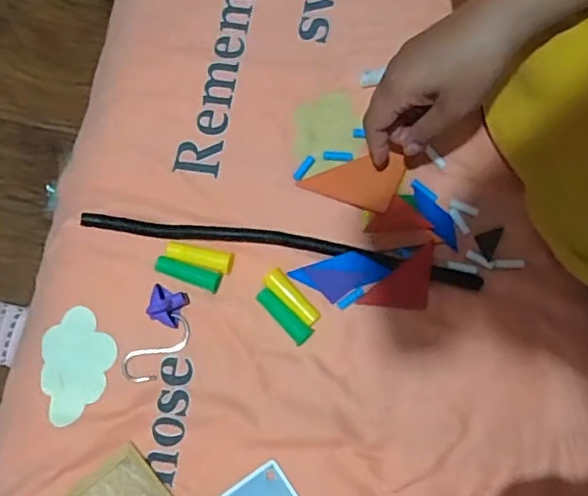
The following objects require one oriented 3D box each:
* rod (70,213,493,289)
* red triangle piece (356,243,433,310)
[{"bbox_3d":[-0.012,-0.002,0.520,0.351,0.011,0.021,9,79,3],"label":"rod"},{"bbox_3d":[0.098,0.035,0.519,0.076,0.005,0.039,-37,80,-5],"label":"red triangle piece"}]

